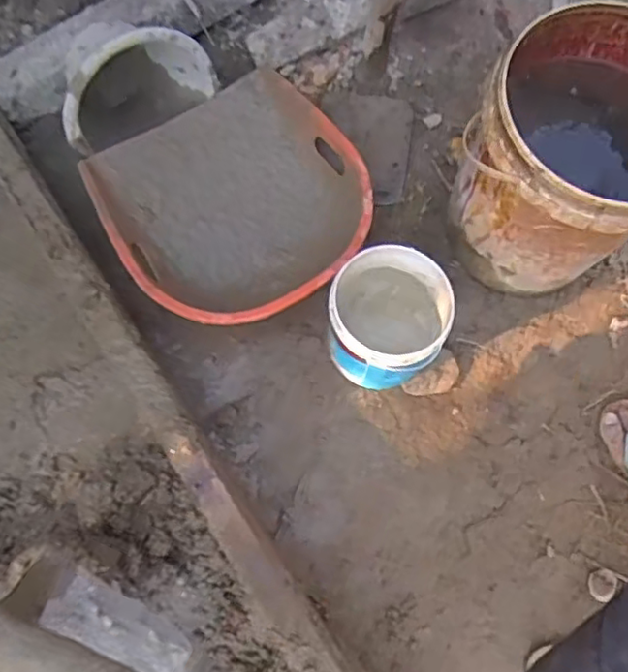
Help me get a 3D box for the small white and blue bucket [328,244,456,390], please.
[{"bbox_3d":[0.112,-0.021,0.987,0.167,0.169,0.173,0,74,0],"label":"small white and blue bucket"}]

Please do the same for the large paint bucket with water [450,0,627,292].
[{"bbox_3d":[0.387,-0.250,0.955,0.289,0.325,0.313,0,74,0],"label":"large paint bucket with water"}]

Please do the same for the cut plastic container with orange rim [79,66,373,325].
[{"bbox_3d":[-0.127,-0.215,1.079,0.398,0.121,0.407,-29,74,-8],"label":"cut plastic container with orange rim"}]

